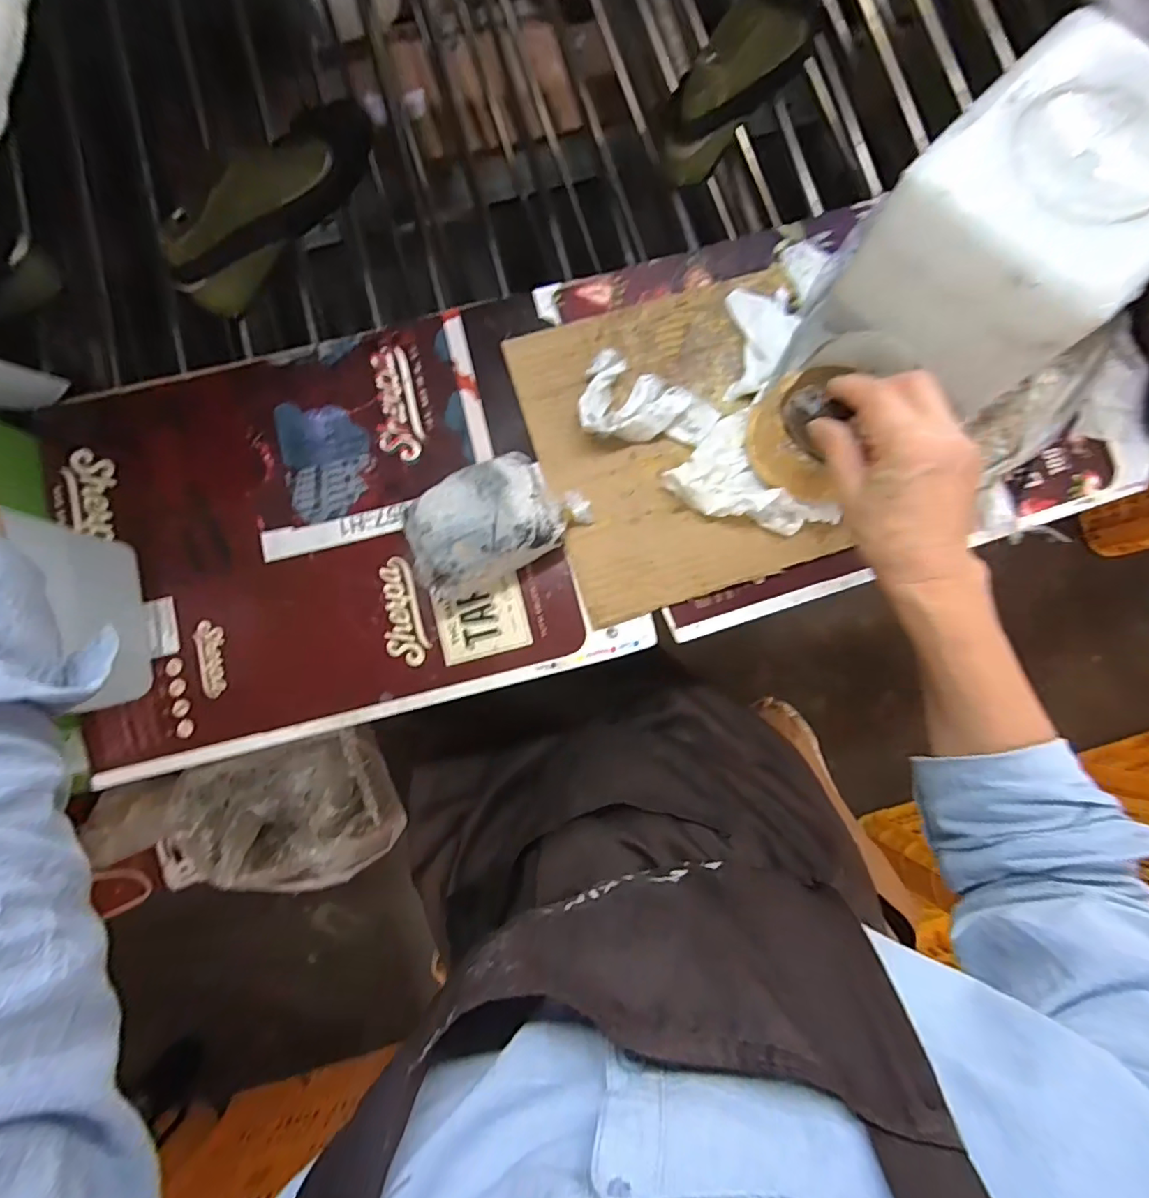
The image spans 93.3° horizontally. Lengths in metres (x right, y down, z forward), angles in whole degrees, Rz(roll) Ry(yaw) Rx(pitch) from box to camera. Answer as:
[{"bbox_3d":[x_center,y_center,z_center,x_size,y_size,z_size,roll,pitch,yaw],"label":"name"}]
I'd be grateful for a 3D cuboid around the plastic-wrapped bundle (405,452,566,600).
[{"bbox_3d":[-0.070,-0.056,0.419,0.116,0.062,0.076,-29,82,-3],"label":"plastic-wrapped bundle"}]

